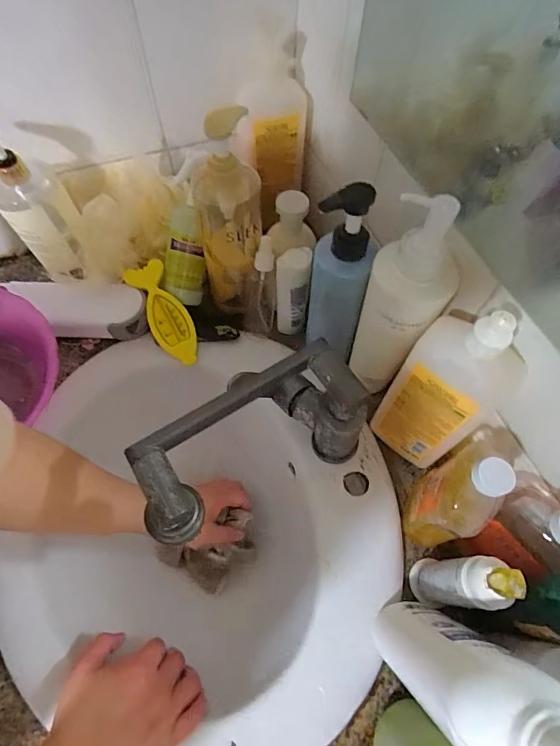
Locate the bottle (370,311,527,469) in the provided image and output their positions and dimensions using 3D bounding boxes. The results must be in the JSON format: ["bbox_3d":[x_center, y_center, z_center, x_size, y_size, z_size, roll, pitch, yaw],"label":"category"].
[{"bbox_3d":[0.151,0.021,0.392,0.053,0.217,0.094,-37,69,-19],"label":"bottle"}]

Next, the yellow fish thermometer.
[{"bbox_3d":[-0.151,-0.077,0.540,0.052,0.013,0.141,-28,90,-15],"label":"yellow fish thermometer"}]

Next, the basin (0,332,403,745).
[{"bbox_3d":[-0.090,0.185,0.503,0.418,0.140,0.441,1,62,-1],"label":"basin"}]

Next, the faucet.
[{"bbox_3d":[-0.023,0.072,0.399,0.201,0.163,0.090,-29,66,-16],"label":"faucet"}]

